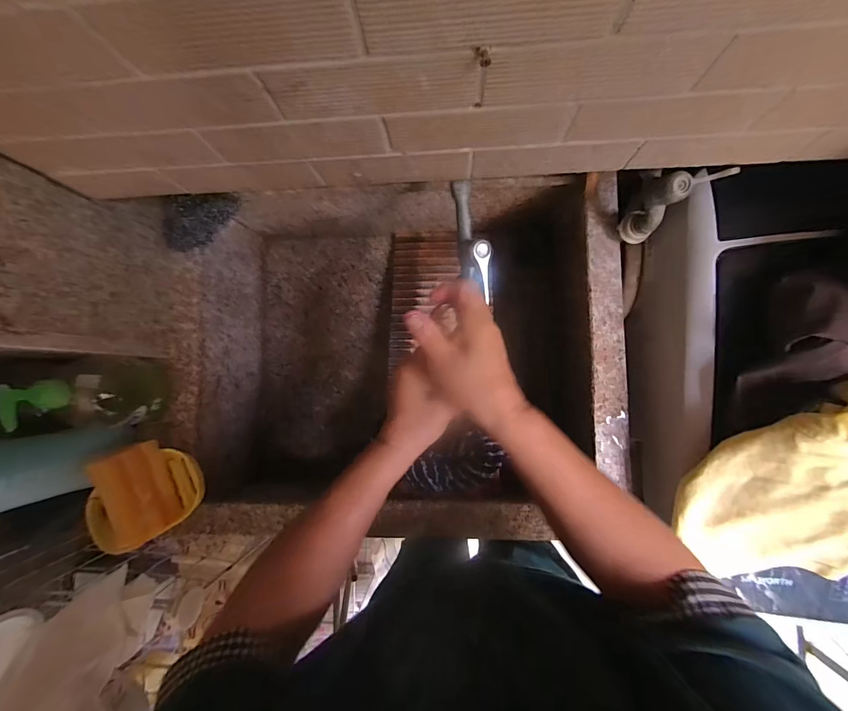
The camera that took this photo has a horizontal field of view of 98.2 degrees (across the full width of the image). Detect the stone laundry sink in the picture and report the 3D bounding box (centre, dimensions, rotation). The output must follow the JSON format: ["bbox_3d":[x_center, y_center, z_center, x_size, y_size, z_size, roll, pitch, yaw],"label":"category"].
[{"bbox_3d":[-0.039,-0.006,0.593,0.603,0.241,0.482,-2,86,4],"label":"stone laundry sink"}]

